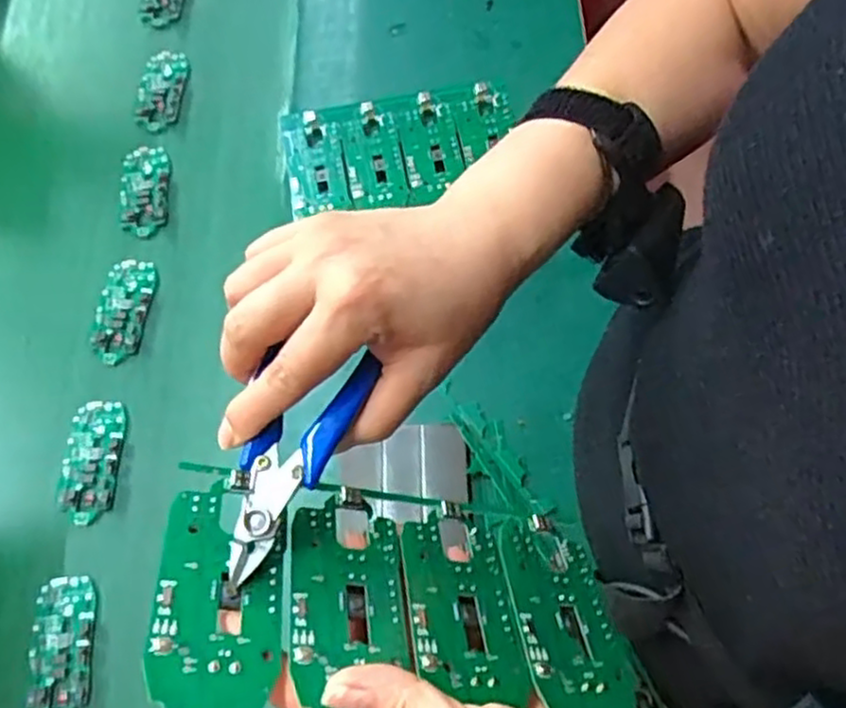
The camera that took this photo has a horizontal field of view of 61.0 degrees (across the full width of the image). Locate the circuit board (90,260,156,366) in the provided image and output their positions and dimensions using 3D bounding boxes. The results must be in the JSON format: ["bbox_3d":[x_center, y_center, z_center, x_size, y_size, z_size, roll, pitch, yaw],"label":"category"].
[{"bbox_3d":[-0.268,-0.038,0.642,0.045,0.010,0.100,2,67,3],"label":"circuit board"}]

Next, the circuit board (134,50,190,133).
[{"bbox_3d":[-0.270,-0.272,0.744,0.047,0.015,0.101,-2,67,1],"label":"circuit board"}]

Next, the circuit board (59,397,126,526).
[{"bbox_3d":[-0.268,0.086,0.586,0.046,0.008,0.099,-5,66,-4],"label":"circuit board"}]

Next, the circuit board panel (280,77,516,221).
[{"bbox_3d":[-0.018,-0.173,0.601,0.192,0.014,0.092,-12,80,-3],"label":"circuit board panel"}]

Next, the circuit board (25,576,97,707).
[{"bbox_3d":[-0.266,0.215,0.527,0.045,0.010,0.099,-7,67,-1],"label":"circuit board"}]

